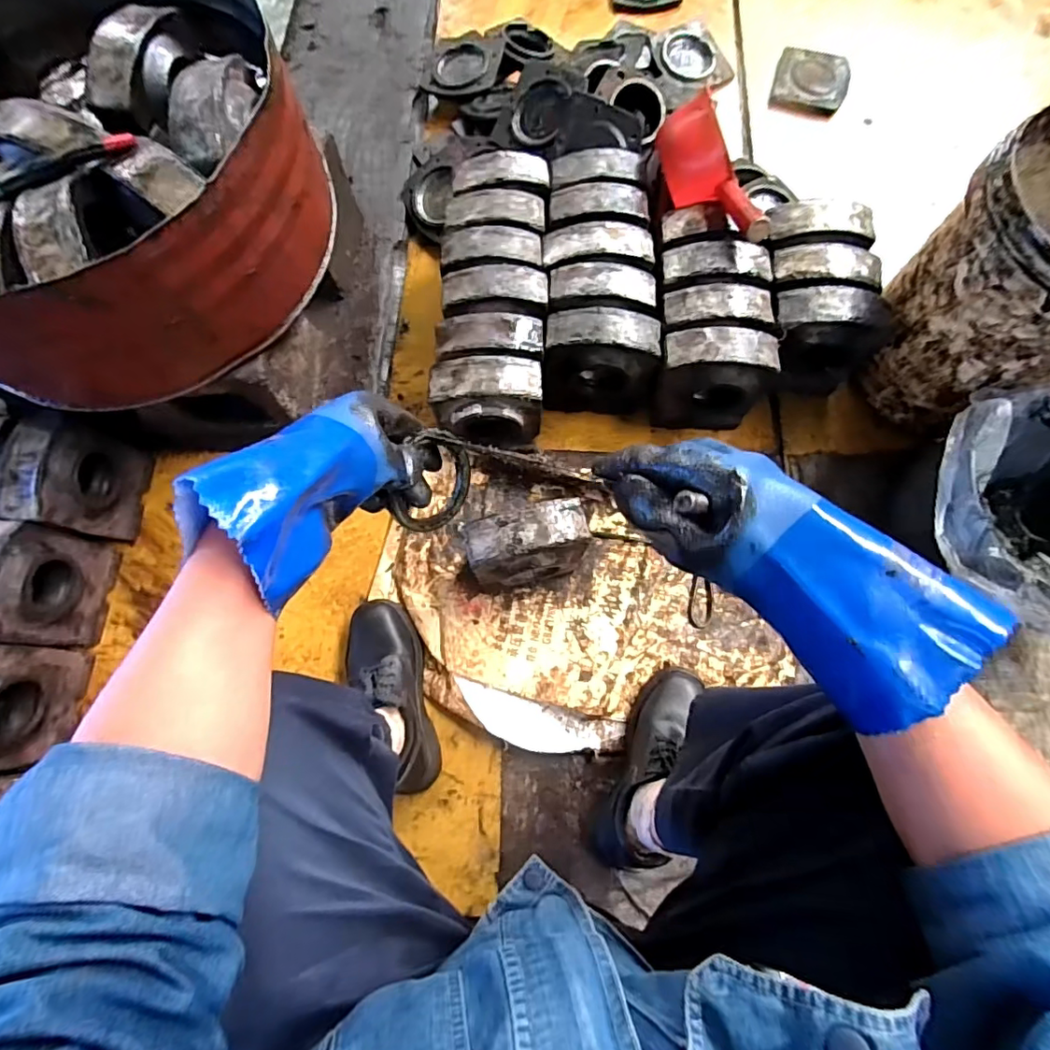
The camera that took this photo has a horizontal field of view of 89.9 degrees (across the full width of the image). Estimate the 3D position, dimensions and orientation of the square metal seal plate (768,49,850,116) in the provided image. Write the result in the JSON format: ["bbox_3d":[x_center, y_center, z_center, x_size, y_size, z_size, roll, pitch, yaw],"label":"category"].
[{"bbox_3d":[0.551,-0.853,1.009,0.134,0.025,0.125,17,78,4],"label":"square metal seal plate"}]

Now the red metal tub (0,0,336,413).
[{"bbox_3d":[-0.524,-0.423,0.632,0.505,0.184,0.512,0,74,1],"label":"red metal tub"}]

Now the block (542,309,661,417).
[{"bbox_3d":[0.112,-0.243,0.799,0.164,0.157,0.094,3,76,1],"label":"block"}]

